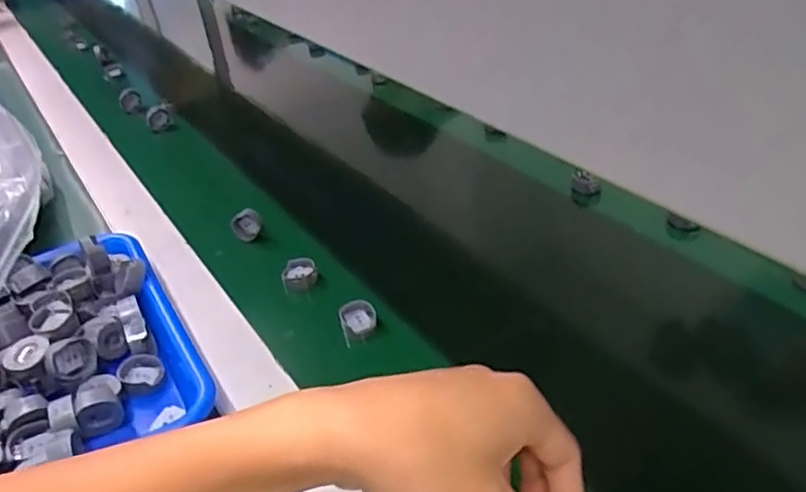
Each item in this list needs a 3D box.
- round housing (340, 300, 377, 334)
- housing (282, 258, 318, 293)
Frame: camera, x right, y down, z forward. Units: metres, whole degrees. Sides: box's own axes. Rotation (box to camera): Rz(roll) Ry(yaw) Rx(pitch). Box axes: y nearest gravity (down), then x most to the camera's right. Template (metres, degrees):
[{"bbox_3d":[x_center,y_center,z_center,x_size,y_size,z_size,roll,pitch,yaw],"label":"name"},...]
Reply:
[{"bbox_3d":[-0.033,0.053,0.484,0.026,0.014,0.027,-4,36,3],"label":"round housing"},{"bbox_3d":[-0.086,0.024,0.537,0.029,0.016,0.025,-13,36,-8],"label":"housing"}]

